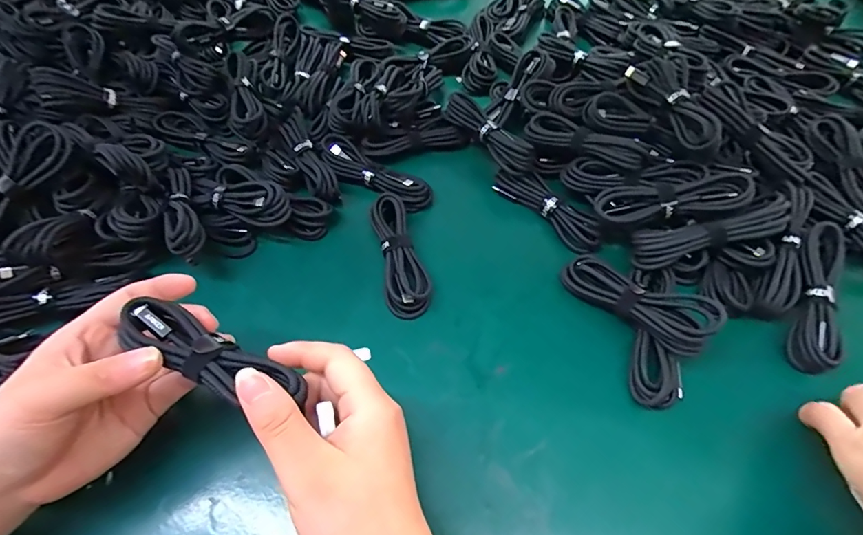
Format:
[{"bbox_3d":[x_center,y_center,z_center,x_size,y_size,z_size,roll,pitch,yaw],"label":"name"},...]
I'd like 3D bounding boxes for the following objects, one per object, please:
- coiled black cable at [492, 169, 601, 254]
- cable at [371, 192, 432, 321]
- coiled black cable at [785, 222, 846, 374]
[{"bbox_3d":[0.101,-0.054,0.388,0.028,0.022,0.106,-40,66,-22],"label":"coiled black cable"},{"bbox_3d":[-0.028,-0.012,0.360,0.035,0.021,0.107,-12,59,-8],"label":"cable"},{"bbox_3d":[0.283,0.021,0.321,0.028,0.018,0.108,19,75,11],"label":"coiled black cable"}]

